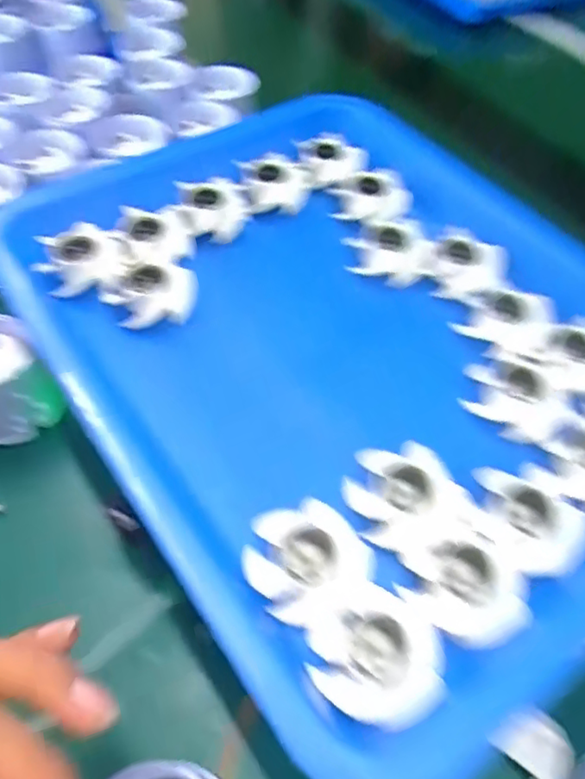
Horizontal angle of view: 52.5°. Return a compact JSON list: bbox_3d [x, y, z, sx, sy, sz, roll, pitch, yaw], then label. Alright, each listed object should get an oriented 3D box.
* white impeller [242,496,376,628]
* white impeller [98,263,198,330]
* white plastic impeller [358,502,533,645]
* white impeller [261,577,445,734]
[{"bbox_3d":[0.005,0.065,0.229,0.043,0.010,0.043,1,53,-2],"label":"white impeller"},{"bbox_3d":[-0.074,-0.051,0.313,0.047,0.016,0.036,-9,54,-10],"label":"white impeller"},{"bbox_3d":[0.063,0.072,0.230,0.048,0.010,0.051,-10,55,-11],"label":"white plastic impeller"},{"bbox_3d":[0.026,0.094,0.211,0.050,0.013,0.047,-12,55,-12],"label":"white impeller"}]

